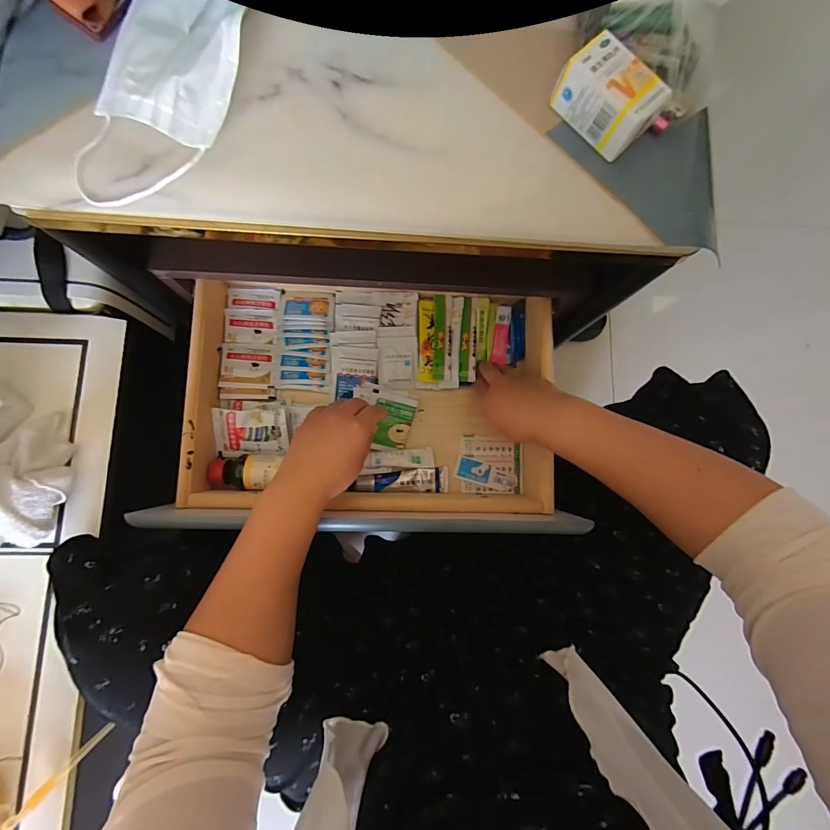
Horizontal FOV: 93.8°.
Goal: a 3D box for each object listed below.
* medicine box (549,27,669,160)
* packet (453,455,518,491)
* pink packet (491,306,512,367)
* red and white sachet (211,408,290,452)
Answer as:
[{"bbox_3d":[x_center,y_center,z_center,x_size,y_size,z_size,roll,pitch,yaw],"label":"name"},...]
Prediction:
[{"bbox_3d":[0.139,-0.228,0.279,0.068,0.034,0.037,45,82,2],"label":"medicine box"},{"bbox_3d":[0.091,0.076,0.497,0.079,0.007,0.029,16,82,-2],"label":"packet"},{"bbox_3d":[0.115,-0.107,0.509,0.021,0.010,0.077,8,81,-3],"label":"pink packet"},{"bbox_3d":[-0.197,0.019,0.468,0.084,0.006,0.052,0,105,-1],"label":"red and white sachet"}]

